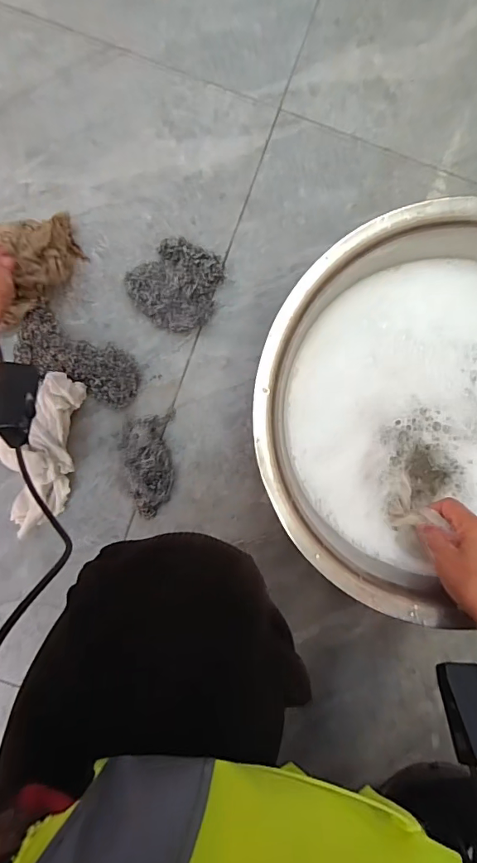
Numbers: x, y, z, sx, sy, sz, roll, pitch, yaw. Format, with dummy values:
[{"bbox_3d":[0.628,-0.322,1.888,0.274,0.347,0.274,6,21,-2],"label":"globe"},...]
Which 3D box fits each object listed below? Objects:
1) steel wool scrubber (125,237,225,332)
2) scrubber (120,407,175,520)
[{"bbox_3d":[-0.078,-0.180,0.580,0.105,0.028,0.104,0,92,-1],"label":"steel wool scrubber"},{"bbox_3d":[-0.112,0.043,0.582,0.060,0.029,0.129,1,92,-1],"label":"scrubber"}]

